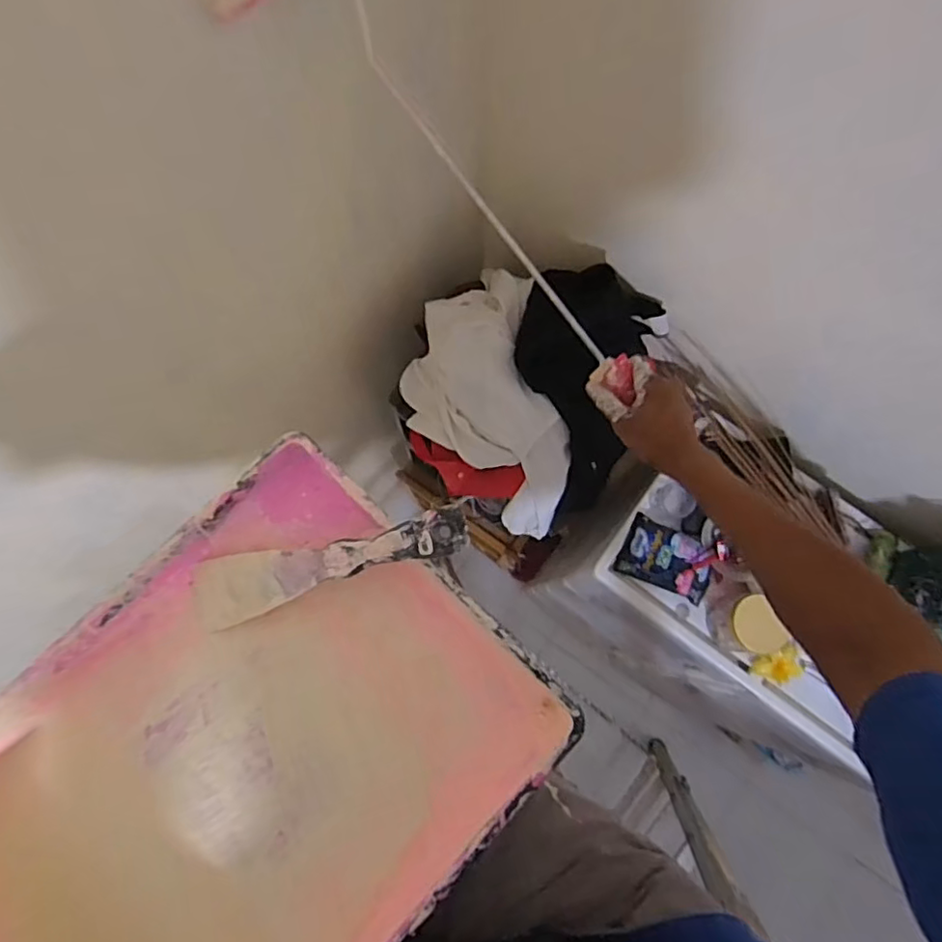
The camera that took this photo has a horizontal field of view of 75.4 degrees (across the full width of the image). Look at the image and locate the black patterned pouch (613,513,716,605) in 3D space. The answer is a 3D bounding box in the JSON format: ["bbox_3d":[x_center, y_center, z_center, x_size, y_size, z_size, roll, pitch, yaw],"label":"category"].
[{"bbox_3d":[0.337,0.150,1.045,0.149,0.040,0.102,23,77,5],"label":"black patterned pouch"}]

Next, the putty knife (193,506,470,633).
[{"bbox_3d":[-0.097,0.063,0.403,0.203,0.012,0.045,-16,75,18],"label":"putty knife"}]

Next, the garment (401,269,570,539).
[{"bbox_3d":[0.018,-0.083,1.083,0.223,0.394,0.380,-18,76,-5],"label":"garment"}]

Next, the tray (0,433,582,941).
[{"bbox_3d":[-0.153,0.199,0.403,0.273,0.095,0.362,42,79,9],"label":"tray"}]

